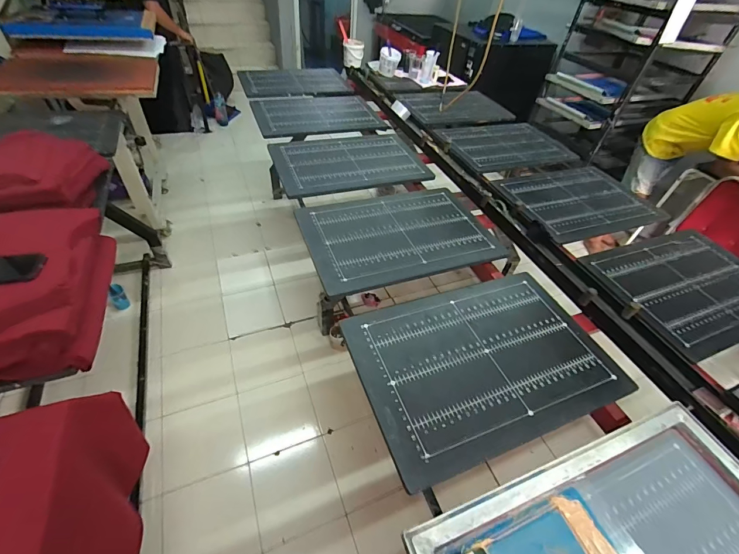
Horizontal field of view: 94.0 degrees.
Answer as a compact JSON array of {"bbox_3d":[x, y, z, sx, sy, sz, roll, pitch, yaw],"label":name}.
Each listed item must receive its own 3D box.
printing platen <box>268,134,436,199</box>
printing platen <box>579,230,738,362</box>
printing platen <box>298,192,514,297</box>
[{"bbox_3d":[-0.083,-0.498,1.431,0.600,0.024,0.440,-12,49,-18],"label":"printing platen"},{"bbox_3d":[1.018,0.008,1.079,0.631,0.024,0.391,-13,49,-19],"label":"printing platen"},{"bbox_3d":[0.103,-0.161,1.154,0.637,0.016,0.429,-16,50,-22],"label":"printing platen"}]

